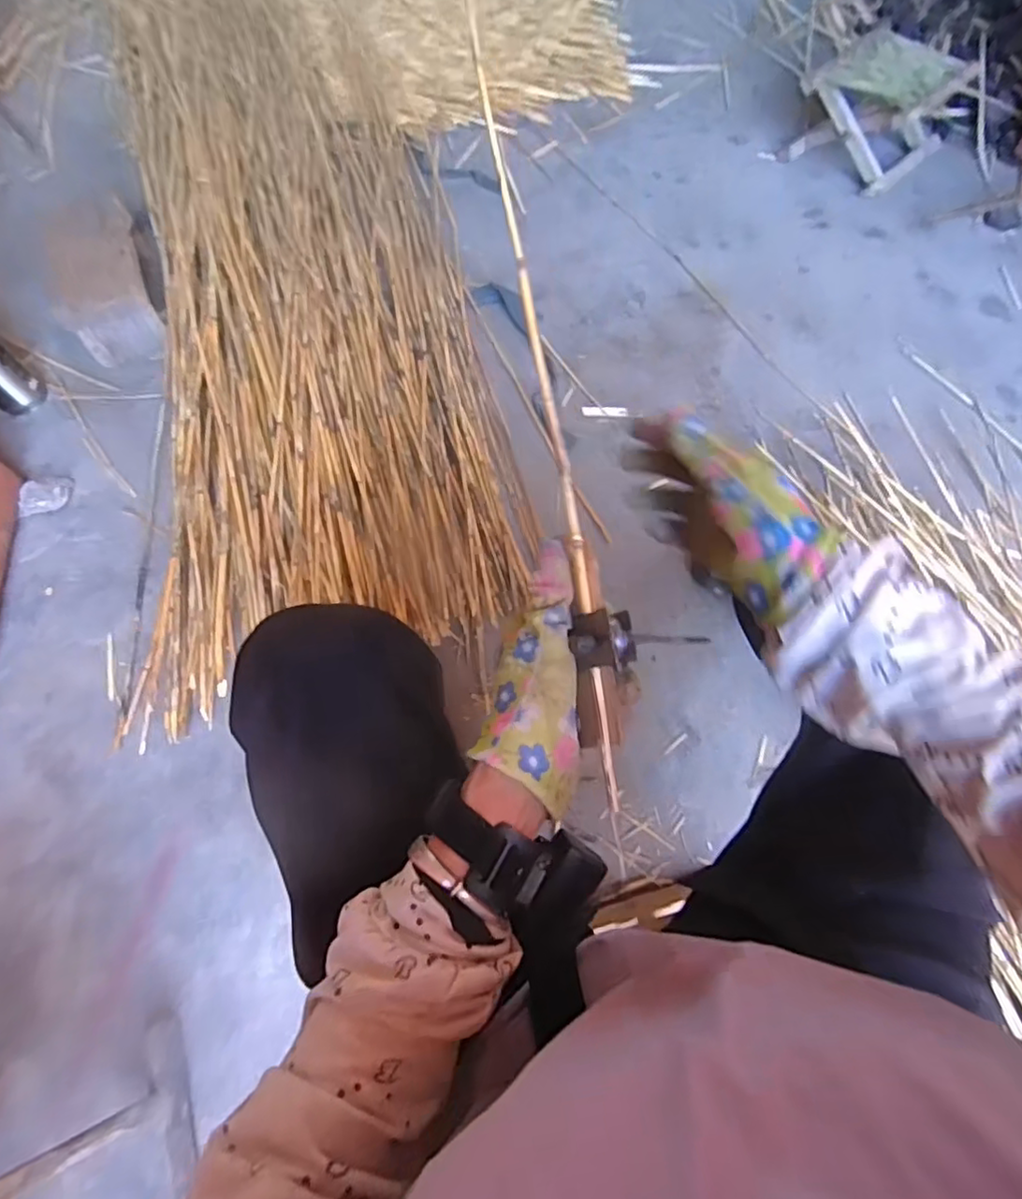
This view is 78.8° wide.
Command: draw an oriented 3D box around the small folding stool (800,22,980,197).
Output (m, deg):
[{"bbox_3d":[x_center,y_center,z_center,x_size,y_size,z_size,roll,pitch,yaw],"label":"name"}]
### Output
[{"bbox_3d":[0.747,-1.002,1.258,0.243,0.168,0.263,42,74,18],"label":"small folding stool"}]

